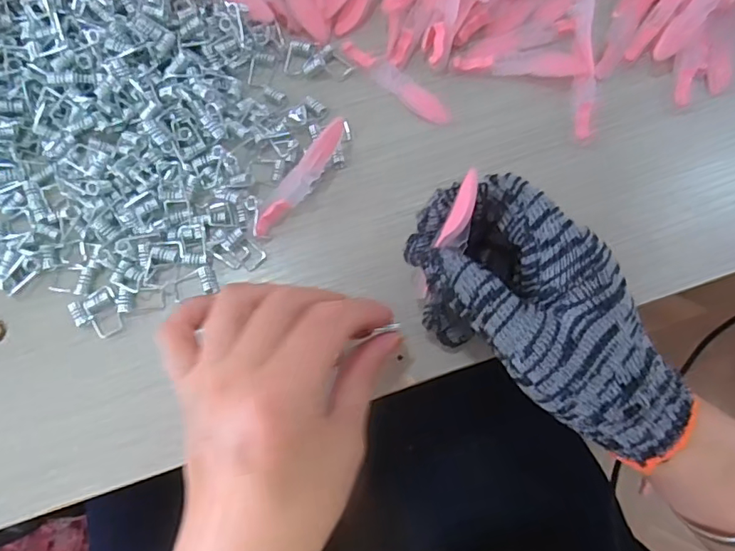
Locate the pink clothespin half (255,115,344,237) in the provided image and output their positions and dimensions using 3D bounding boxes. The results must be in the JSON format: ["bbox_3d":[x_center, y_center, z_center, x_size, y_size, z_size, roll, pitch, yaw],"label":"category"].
[{"bbox_3d":[-0.035,-0.052,0.290,0.012,0.023,0.073,34,76,8],"label":"pink clothespin half"}]

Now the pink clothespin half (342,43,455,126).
[{"bbox_3d":[0.018,-0.116,0.314,0.077,0.004,0.015,41,77,10],"label":"pink clothespin half"}]

